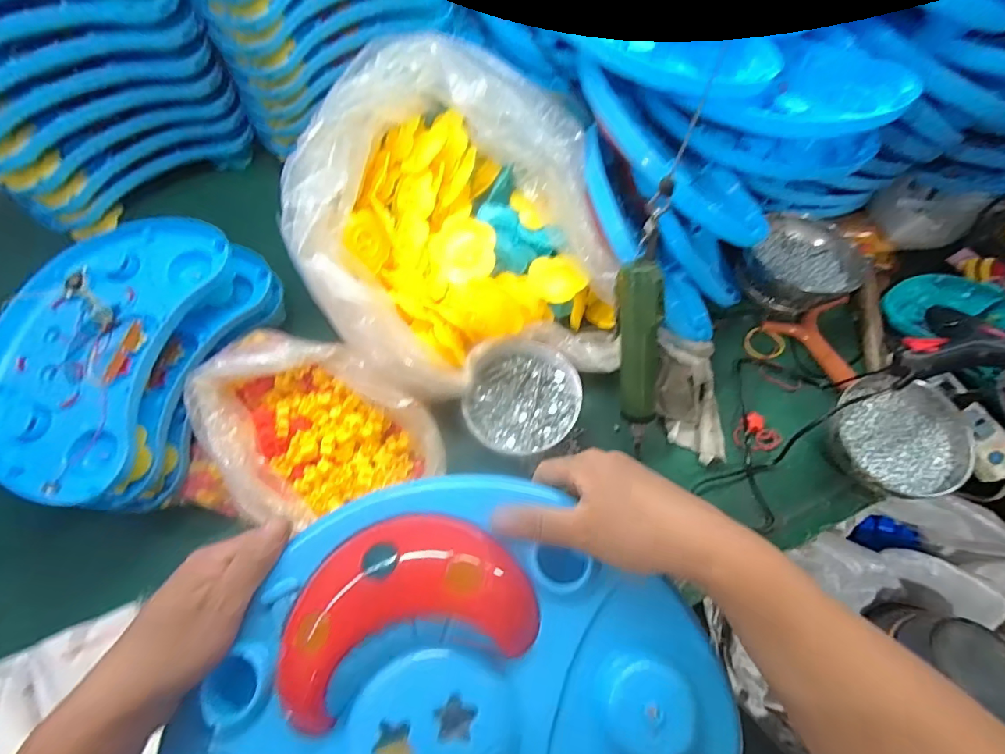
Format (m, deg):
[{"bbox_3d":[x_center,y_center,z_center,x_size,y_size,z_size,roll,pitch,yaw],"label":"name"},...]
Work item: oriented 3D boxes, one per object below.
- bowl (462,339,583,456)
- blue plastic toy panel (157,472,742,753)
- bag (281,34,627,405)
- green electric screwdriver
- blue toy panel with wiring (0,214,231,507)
[{"bbox_3d":[0.024,0.022,0.604,0.140,0.059,0.137,0,67,0],"label":"bowl"},{"bbox_3d":[-0.040,0.160,0.275,0.304,0.032,0.202,-13,68,-5],"label":"blue plastic toy panel"},{"bbox_3d":[-0.060,-0.191,0.593,0.346,0.200,0.386,-12,68,-4],"label":"bag"},{"bbox_3d":[0.155,-0.024,0.541,0.040,0.256,0.034,-8,28,-3],"label":"green electric screwdriver"},{"bbox_3d":[-0.494,-0.044,0.576,0.232,0.047,0.350,12,68,5],"label":"blue toy panel with wiring"}]

